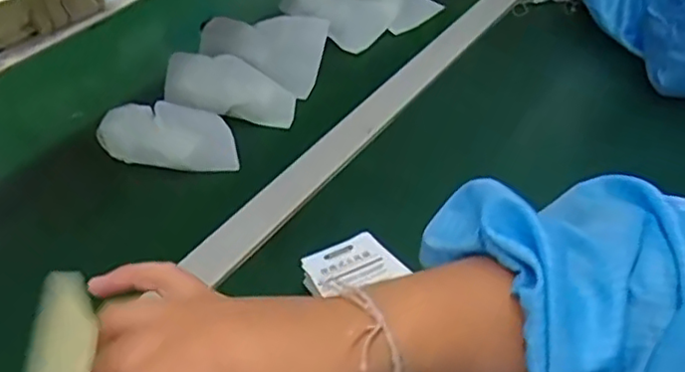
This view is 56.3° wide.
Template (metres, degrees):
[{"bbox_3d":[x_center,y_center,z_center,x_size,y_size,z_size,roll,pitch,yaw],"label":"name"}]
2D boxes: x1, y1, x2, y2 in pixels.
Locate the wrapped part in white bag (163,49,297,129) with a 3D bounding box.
[{"bbox_3d":[-0.115,-0.105,0.669,0.135,0.010,0.069,15,65,-2],"label":"wrapped part in white bag"}]

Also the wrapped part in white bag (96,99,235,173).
[{"bbox_3d":[-0.165,-0.051,0.621,0.133,0.029,0.073,8,46,8],"label":"wrapped part in white bag"}]

